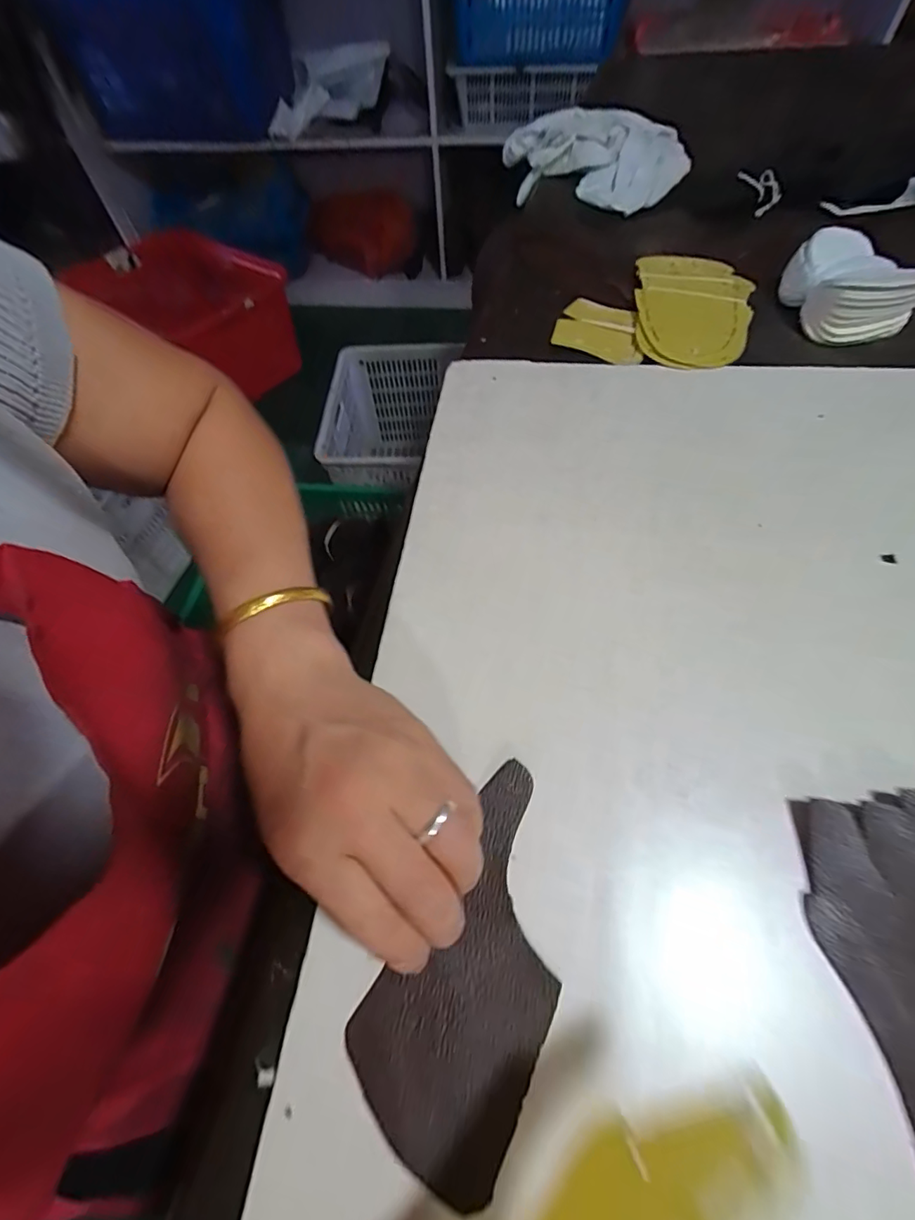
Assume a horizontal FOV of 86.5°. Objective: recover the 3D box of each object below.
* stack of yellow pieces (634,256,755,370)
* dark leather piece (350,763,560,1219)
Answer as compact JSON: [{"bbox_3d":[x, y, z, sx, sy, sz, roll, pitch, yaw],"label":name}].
[{"bbox_3d":[0.219,-0.277,0.450,0.105,0.018,0.162,10,60,10],"label":"stack of yellow pieces"},{"bbox_3d":[0.007,0.145,0.214,0.072,0.004,0.149,14,61,12],"label":"dark leather piece"}]

